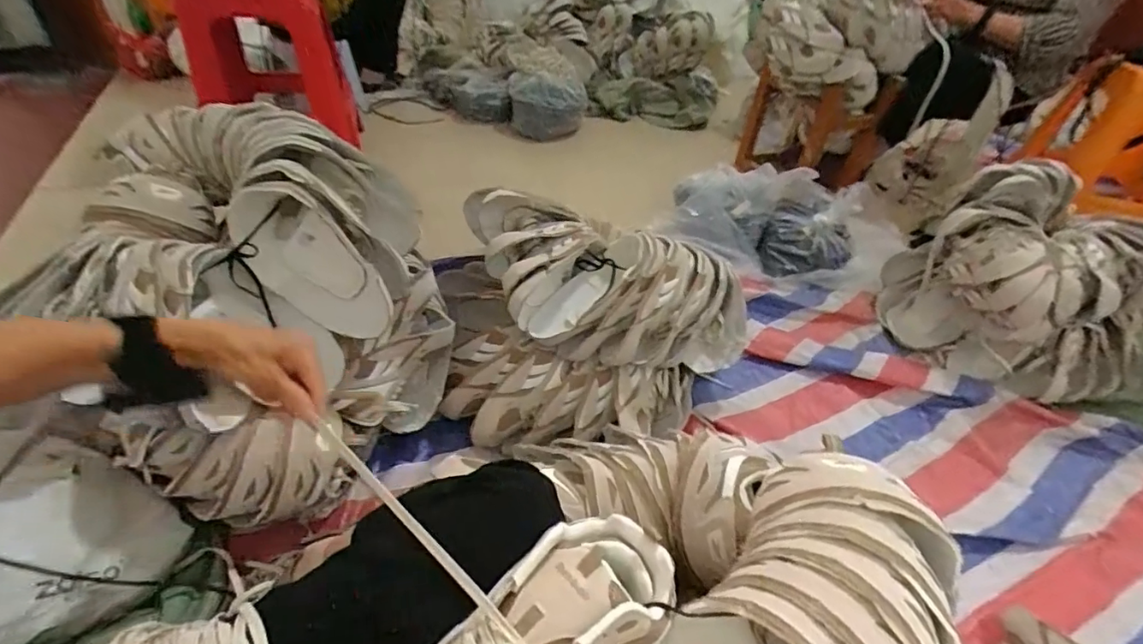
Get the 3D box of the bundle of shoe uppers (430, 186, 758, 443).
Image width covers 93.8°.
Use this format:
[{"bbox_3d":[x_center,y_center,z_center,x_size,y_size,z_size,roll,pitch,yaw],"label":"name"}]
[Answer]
[{"bbox_3d":[0.036,-0.015,0.910,0.516,0.234,0.355,3,42,-3],"label":"bundle of shoe uppers"}]

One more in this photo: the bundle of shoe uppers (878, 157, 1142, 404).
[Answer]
[{"bbox_3d":[0.929,-0.073,1.068,0.456,0.344,0.342,20,43,15],"label":"bundle of shoe uppers"}]

